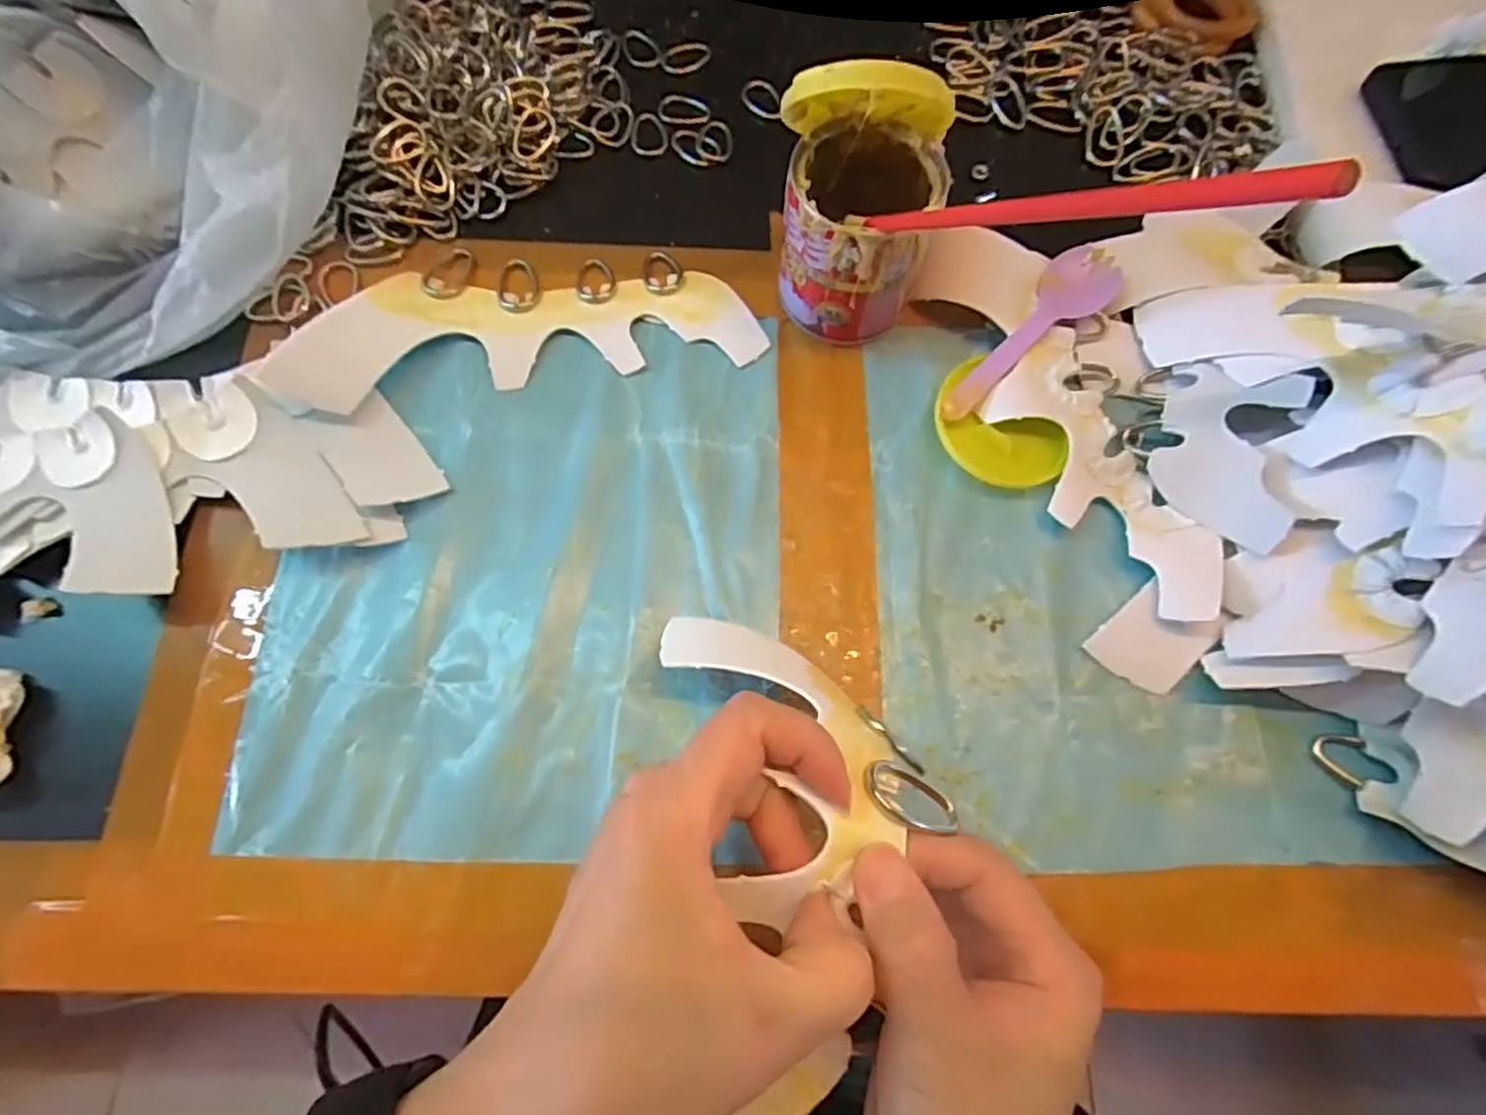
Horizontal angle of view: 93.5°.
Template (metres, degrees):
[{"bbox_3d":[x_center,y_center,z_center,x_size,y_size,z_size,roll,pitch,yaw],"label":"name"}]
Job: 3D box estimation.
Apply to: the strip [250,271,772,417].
[{"bbox_3d":[-0.102,-0.110,0.326,0.215,0.020,0.065,-8,72,-4],"label":"strip"}]

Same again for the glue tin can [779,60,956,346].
[{"bbox_3d":[0.049,-0.149,0.300,0.066,0.104,0.067,0,72,-1],"label":"glue tin can"}]

